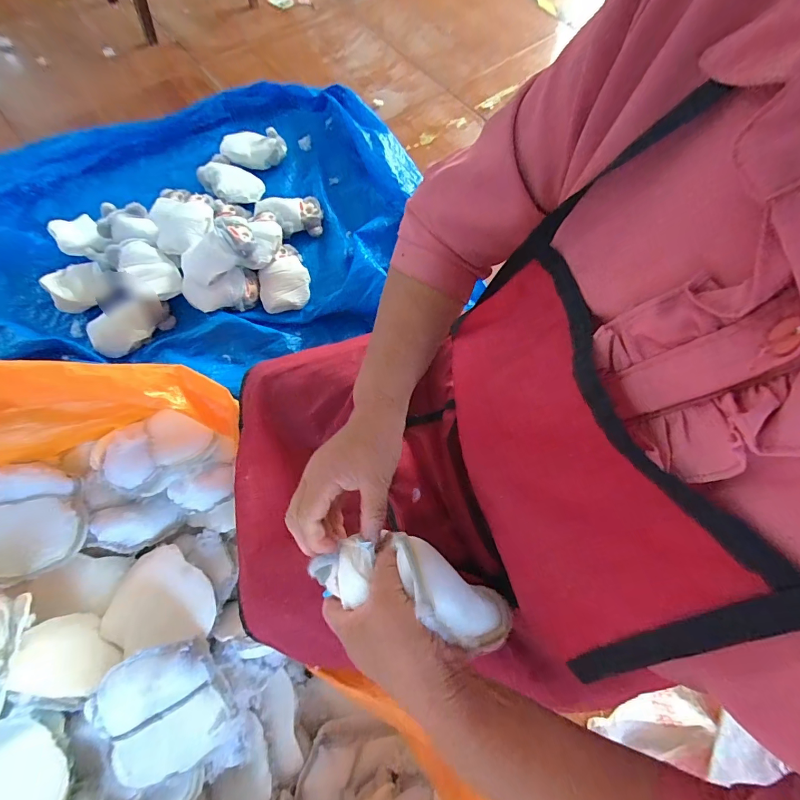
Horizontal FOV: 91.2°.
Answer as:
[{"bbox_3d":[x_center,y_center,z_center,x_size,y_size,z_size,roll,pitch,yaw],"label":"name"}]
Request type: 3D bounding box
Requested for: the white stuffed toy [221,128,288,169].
[{"bbox_3d":[-0.418,-0.711,1.121,0.181,0.065,0.089,-8,69,-5],"label":"white stuffed toy"}]

